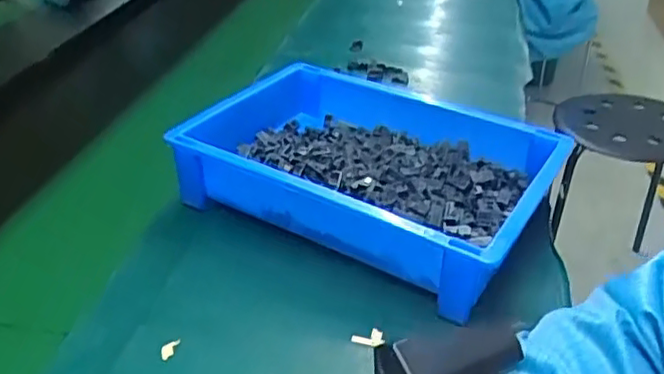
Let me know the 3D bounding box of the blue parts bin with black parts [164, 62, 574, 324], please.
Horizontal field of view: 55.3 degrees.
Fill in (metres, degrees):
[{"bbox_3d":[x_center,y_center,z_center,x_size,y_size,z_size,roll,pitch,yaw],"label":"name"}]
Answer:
[{"bbox_3d":[0.032,-0.016,0.581,0.309,0.075,0.206,18,38,28],"label":"blue parts bin with black parts"}]

